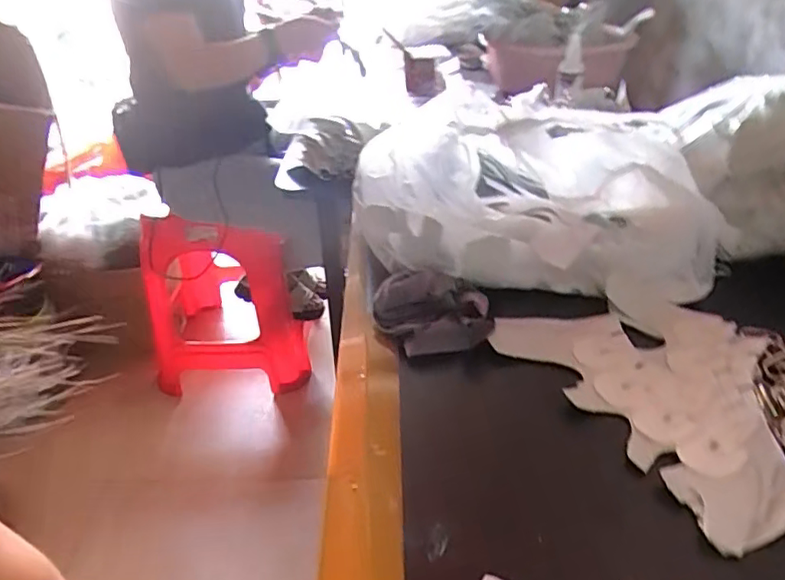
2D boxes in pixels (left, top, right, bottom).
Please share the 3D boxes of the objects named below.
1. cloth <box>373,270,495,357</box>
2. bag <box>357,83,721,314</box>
[{"bbox_3d":[0.032,0.015,0.471,0.085,0.030,0.080,-10,34,-11],"label":"cloth"},{"bbox_3d":[0.133,-0.112,0.567,0.313,0.137,0.238,2,34,7],"label":"bag"}]

